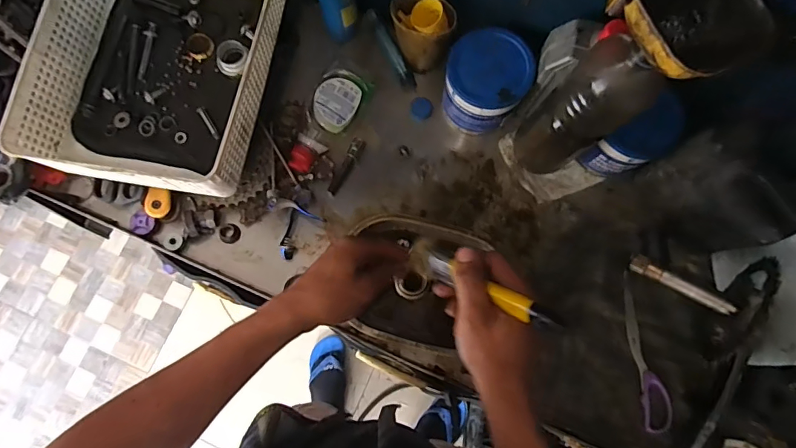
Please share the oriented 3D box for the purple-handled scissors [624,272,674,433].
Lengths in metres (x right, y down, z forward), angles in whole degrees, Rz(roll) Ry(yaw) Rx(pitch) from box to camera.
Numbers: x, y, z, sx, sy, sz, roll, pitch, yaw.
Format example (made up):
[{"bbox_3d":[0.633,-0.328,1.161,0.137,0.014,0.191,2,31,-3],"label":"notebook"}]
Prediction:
[{"bbox_3d":[0.309,0.158,0.576,0.035,0.011,0.186,-3,77,-2],"label":"purple-handled scissors"}]

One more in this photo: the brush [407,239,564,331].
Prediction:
[{"bbox_3d":[0.071,0.053,0.411,0.163,0.038,0.026,21,72,50],"label":"brush"}]

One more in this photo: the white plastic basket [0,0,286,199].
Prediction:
[{"bbox_3d":[-0.285,-0.207,0.563,0.244,0.087,0.330,10,77,1],"label":"white plastic basket"}]

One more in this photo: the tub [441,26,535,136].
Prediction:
[{"bbox_3d":[0.110,-0.177,0.600,0.099,0.100,0.099,0,77,-1],"label":"tub"}]

